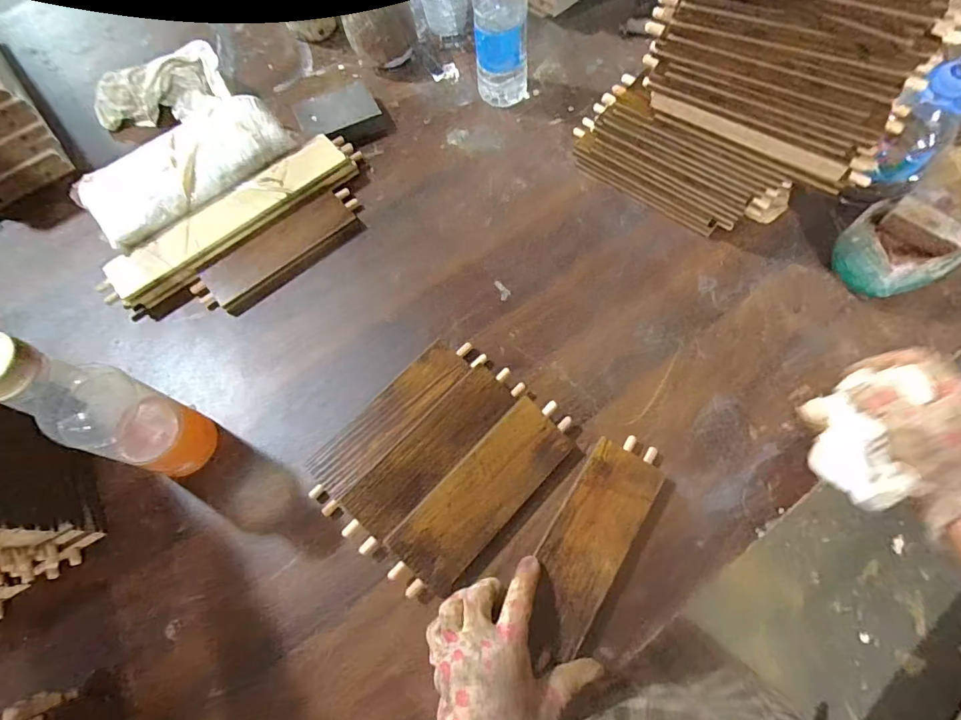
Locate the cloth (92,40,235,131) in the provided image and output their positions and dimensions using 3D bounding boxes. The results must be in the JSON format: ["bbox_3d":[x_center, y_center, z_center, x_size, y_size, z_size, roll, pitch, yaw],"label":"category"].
[{"bbox_3d":[-0.412,-0.344,0.630,0.176,0.057,0.081,-15,68,-5],"label":"cloth"}]

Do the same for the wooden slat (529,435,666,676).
[{"bbox_3d":[0.094,0.154,0.417,0.067,0.008,0.191,27,70,12],"label":"wooden slat"}]

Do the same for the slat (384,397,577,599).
[{"bbox_3d":[0.003,0.119,0.438,0.065,0.023,0.194,41,74,16],"label":"slat"}]

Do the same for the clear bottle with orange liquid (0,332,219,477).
[{"bbox_3d":[-0.283,0.045,0.384,0.052,0.214,0.060,20,70,9],"label":"clear bottle with orange liquid"}]

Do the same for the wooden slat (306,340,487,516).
[{"bbox_3d":[-0.085,0.052,0.472,0.053,0.018,0.199,42,75,16],"label":"wooden slat"}]

